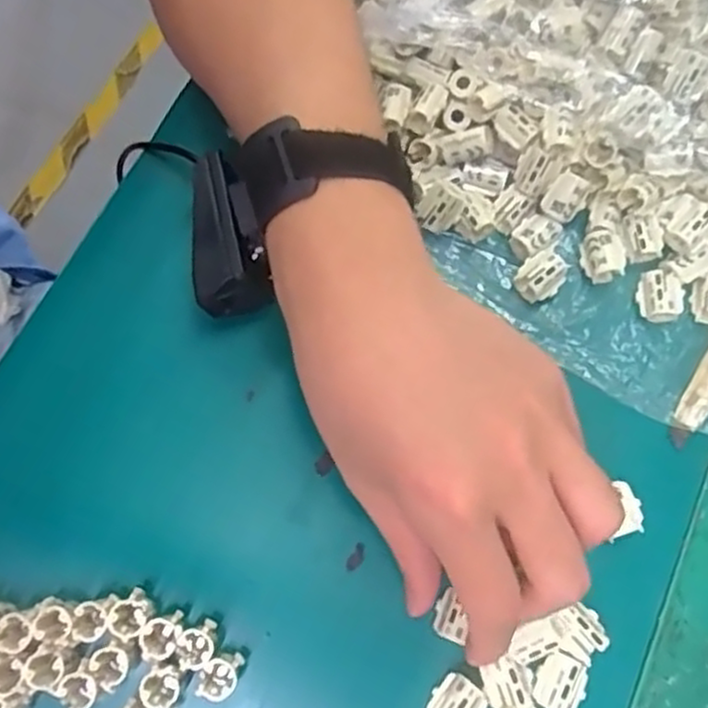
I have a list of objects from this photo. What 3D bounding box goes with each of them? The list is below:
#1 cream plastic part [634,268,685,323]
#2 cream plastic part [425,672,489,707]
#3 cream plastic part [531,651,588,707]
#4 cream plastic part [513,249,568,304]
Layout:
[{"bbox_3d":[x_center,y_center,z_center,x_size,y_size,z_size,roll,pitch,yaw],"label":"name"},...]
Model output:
[{"bbox_3d":[0.142,-0.027,0.342,0.019,0.013,0.021,10,71,2],"label":"cream plastic part"},{"bbox_3d":[0.040,0.137,0.287,0.020,0.010,0.021,27,73,8],"label":"cream plastic part"},{"bbox_3d":[0.081,0.131,0.292,0.020,0.012,0.021,25,73,7],"label":"cream plastic part"},{"bbox_3d":[0.088,-0.036,0.344,0.022,0.014,0.018,-40,76,-13],"label":"cream plastic part"}]

